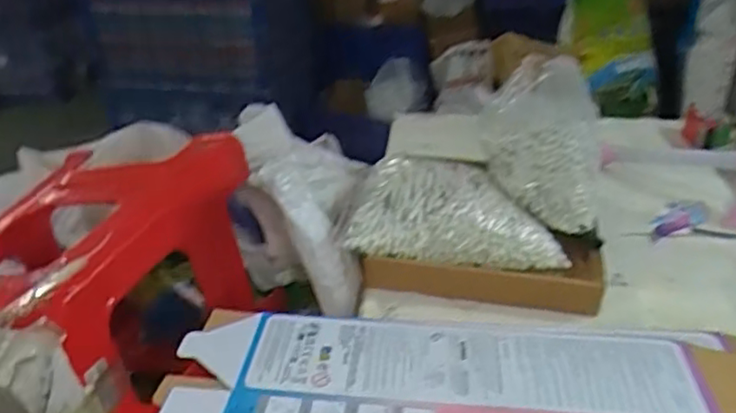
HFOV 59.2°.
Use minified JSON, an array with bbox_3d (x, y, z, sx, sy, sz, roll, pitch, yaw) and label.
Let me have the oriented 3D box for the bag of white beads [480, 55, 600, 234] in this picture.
[{"bbox_3d":[0.273,-0.106,1.027,0.199,0.257,0.083,10,31,19],"label":"bag of white beads"}]

